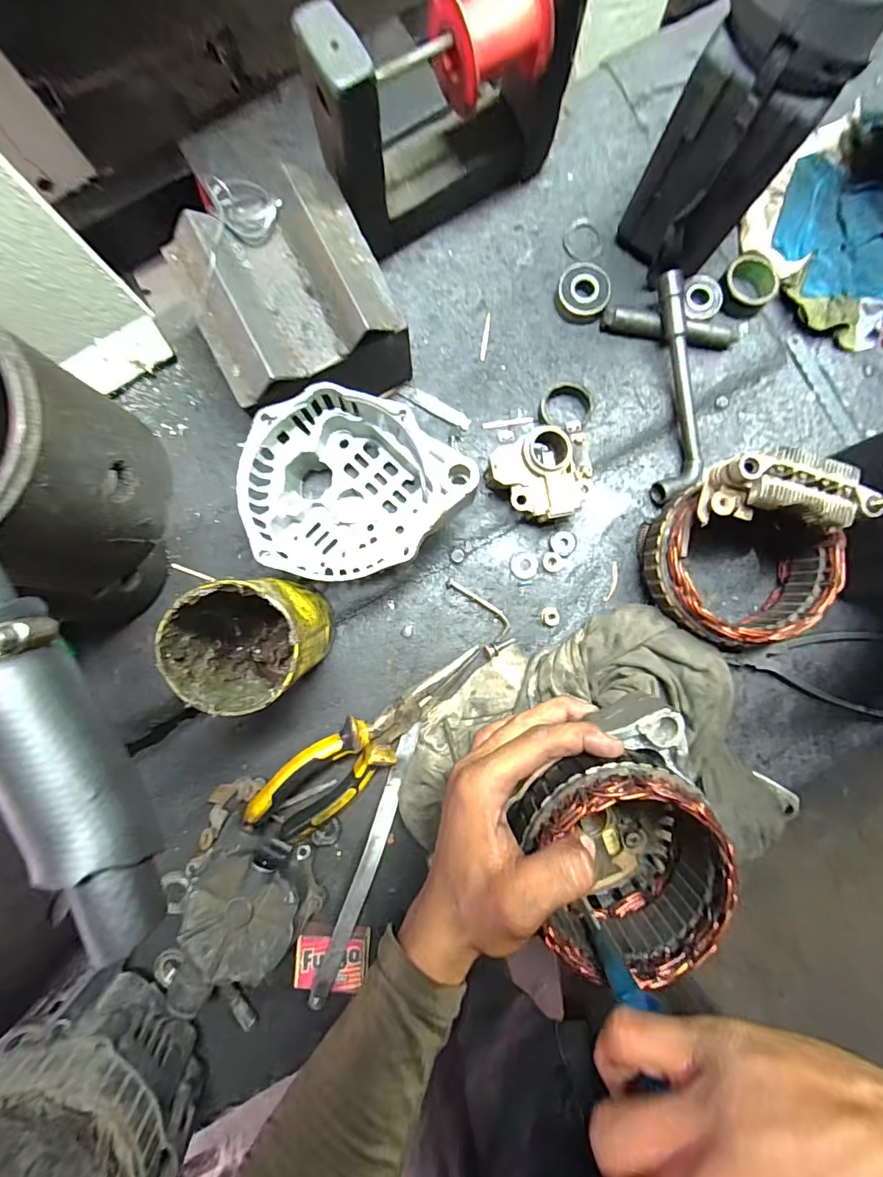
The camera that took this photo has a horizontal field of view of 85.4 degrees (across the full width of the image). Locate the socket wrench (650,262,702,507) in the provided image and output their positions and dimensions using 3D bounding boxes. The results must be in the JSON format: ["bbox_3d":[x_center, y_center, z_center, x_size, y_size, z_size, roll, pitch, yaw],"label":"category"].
[{"bbox_3d":[0.181,-0.147,0.358,0.039,0.034,0.160,-1,88,1],"label":"socket wrench"}]

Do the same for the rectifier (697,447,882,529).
[{"bbox_3d":[0.204,-0.057,0.274,0.088,0.042,0.037,4,86,2],"label":"rectifier"}]

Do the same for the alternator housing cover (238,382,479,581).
[{"bbox_3d":[-0.066,-0.065,0.336,0.128,0.082,0.127,44,90,2],"label":"alternator housing cover"}]

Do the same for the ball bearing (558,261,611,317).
[{"bbox_3d":[0.110,-0.229,0.370,0.039,0.017,0.037,9,88,1],"label":"ball bearing"}]

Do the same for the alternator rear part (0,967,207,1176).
[{"bbox_3d":[-0.235,0.342,0.296,0.129,0.100,0.135,35,89,2],"label":"alternator rear part"}]

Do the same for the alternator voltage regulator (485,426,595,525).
[{"bbox_3d":[0.073,-0.079,0.355,0.066,0.038,0.064,0,88,1],"label":"alternator voltage regulator"}]

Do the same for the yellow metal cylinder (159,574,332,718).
[{"bbox_3d":[-0.115,0.033,0.314,0.074,0.121,0.068,0,88,1],"label":"yellow metal cylinder"}]

